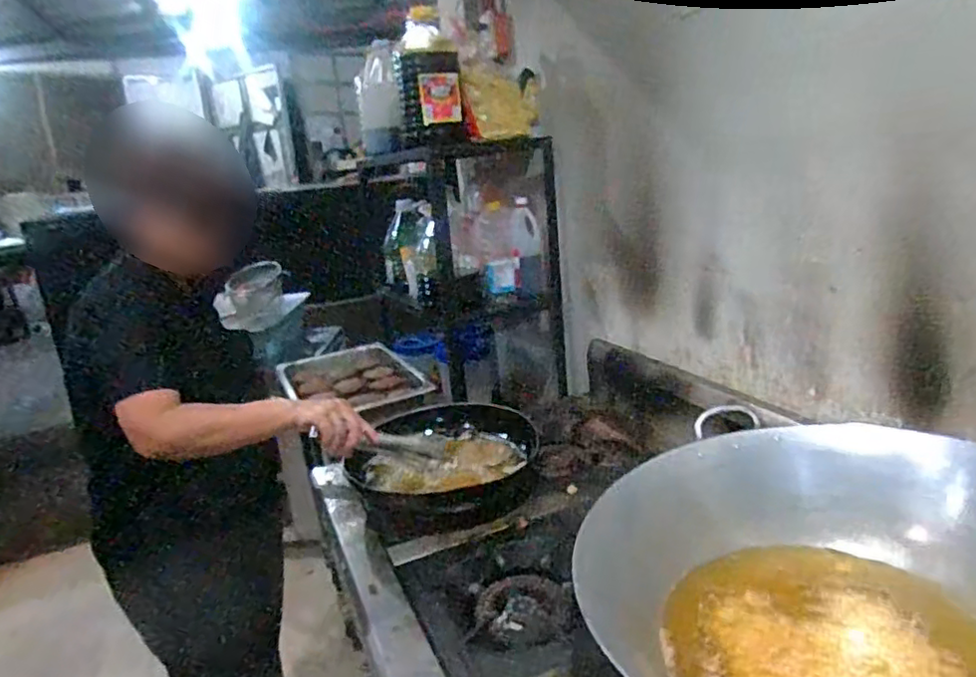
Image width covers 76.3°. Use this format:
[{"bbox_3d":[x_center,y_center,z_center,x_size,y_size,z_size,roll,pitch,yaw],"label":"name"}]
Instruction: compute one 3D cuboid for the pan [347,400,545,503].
[{"bbox_3d":[-0.083,0.225,1.199,0.360,0.091,0.272,-2,16,14],"label":"pan"}]

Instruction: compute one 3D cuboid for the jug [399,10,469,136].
[{"bbox_3d":[-0.135,-0.608,1.437,0.136,0.278,0.118,-6,15,-3],"label":"jug"}]

